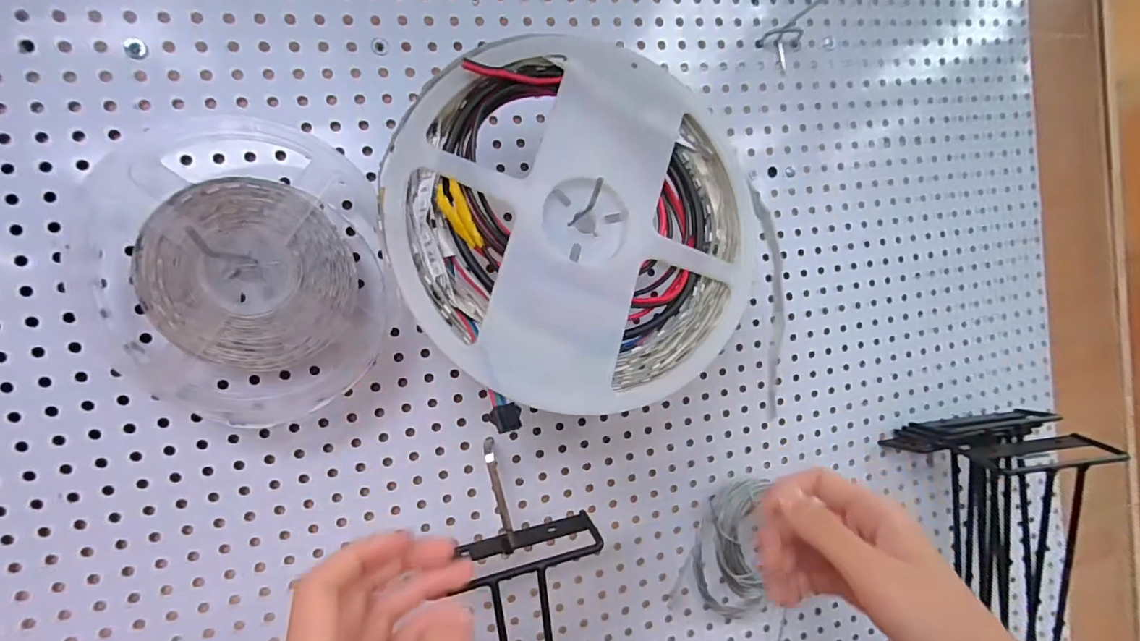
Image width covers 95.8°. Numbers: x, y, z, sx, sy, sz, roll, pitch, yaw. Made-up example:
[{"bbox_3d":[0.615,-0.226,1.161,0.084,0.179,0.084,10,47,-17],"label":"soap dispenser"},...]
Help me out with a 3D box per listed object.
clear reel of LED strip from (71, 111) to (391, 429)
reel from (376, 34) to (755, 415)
[{"bbox_3d":[-0.178,-0.026,0.283,0.147,0.161,0.042,-8,4,-14],"label":"clear reel of LED strip"},{"bbox_3d":[0.006,-0.053,0.268,0.188,0.180,0.035,-9,4,-21],"label":"reel"}]

